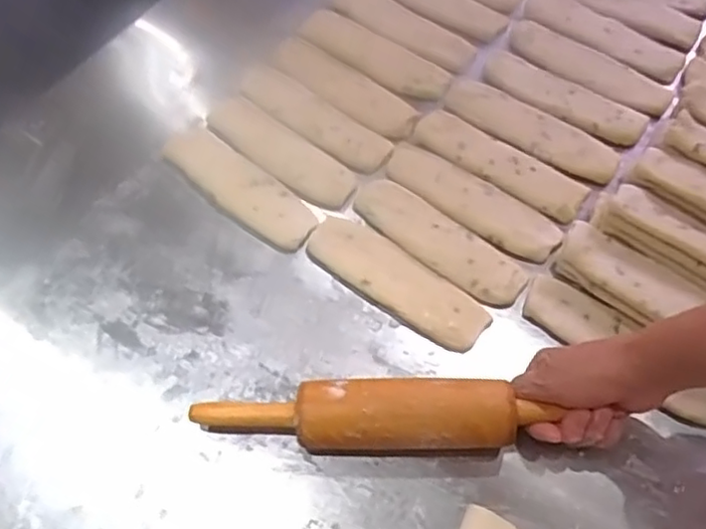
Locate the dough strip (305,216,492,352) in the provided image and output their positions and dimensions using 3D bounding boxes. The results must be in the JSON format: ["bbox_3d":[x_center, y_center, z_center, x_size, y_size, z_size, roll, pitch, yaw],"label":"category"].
[{"bbox_3d":[0.040,0.014,0.598,0.178,0.009,0.059,32,67,17],"label":"dough strip"}]

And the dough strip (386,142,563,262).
[{"bbox_3d":[0.116,-0.066,0.645,0.187,0.011,0.061,33,67,17],"label":"dough strip"}]

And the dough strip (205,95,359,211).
[{"bbox_3d":[-0.075,-0.118,0.679,0.179,0.010,0.060,34,68,18],"label":"dough strip"}]

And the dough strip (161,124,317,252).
[{"bbox_3d":[-0.112,-0.079,0.648,0.178,0.014,0.059,38,68,19],"label":"dough strip"}]

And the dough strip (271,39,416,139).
[{"bbox_3d":[-0.012,-0.197,0.706,0.181,0.010,0.050,34,67,17],"label":"dough strip"}]

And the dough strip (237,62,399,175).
[{"bbox_3d":[-0.043,-0.157,0.692,0.182,0.010,0.051,35,68,18],"label":"dough strip"}]

